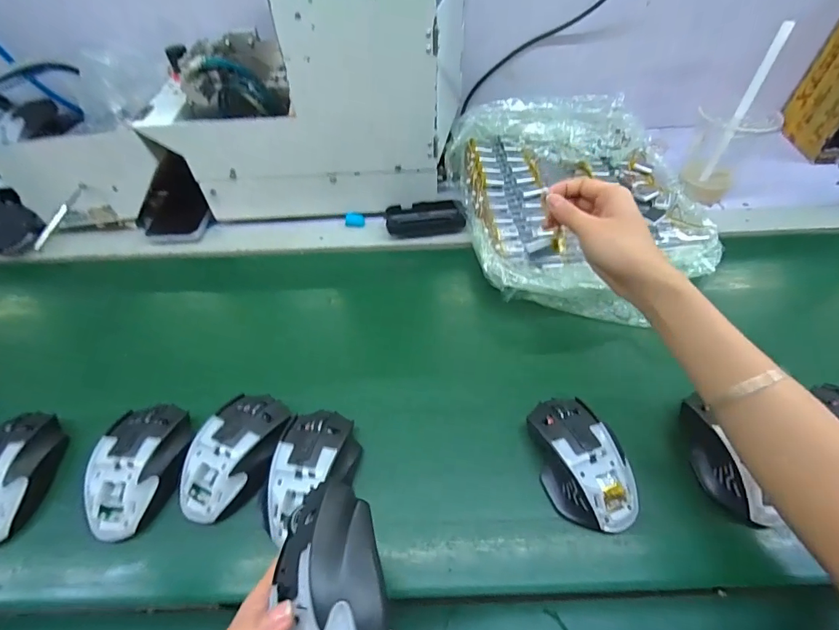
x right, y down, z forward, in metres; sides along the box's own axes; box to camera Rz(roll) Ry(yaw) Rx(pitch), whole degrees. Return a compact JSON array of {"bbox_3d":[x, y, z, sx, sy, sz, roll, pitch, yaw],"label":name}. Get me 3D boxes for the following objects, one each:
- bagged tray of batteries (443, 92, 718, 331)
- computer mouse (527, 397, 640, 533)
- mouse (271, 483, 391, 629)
[{"bbox_3d":[0.212,-0.169,0.574,0.310,0.051,0.381,-7,59,-4],"label":"bagged tray of batteries"},{"bbox_3d":[0.141,0.125,0.372,0.066,0.037,0.110,-11,48,-6],"label":"computer mouse"},{"bbox_3d":[-0.045,0.146,0.225,0.057,0.038,0.102,-5,47,0],"label":"mouse"}]

